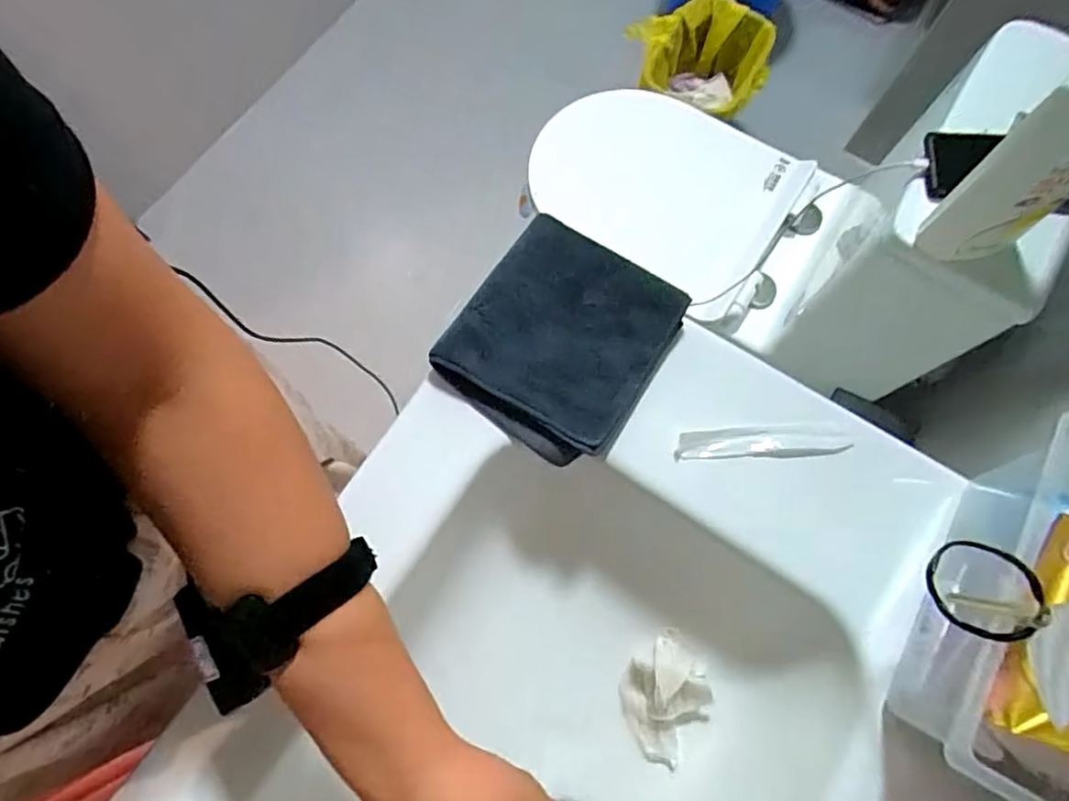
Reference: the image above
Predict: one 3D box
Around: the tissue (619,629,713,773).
[{"bbox_3d":[0.111,0.251,0.486,0.081,0.037,0.085,-37,77,-10],"label":"tissue"}]

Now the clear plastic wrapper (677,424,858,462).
[{"bbox_3d":[0.172,0.032,0.443,0.129,0.005,0.024,-1,74,0],"label":"clear plastic wrapper"}]

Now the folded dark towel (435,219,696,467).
[{"bbox_3d":[0.021,-0.048,0.452,0.146,0.031,0.157,32,76,9],"label":"folded dark towel"}]

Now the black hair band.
[{"bbox_3d":[0.244,0.102,0.317,0.049,0.012,0.053,-16,44,34],"label":"black hair band"}]

